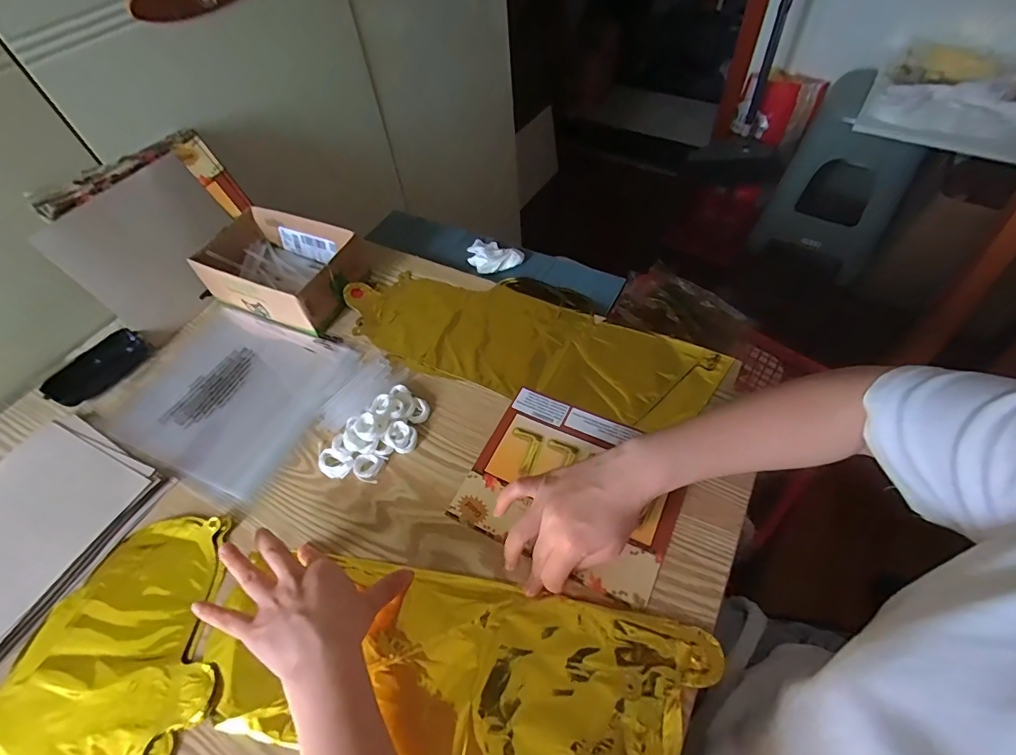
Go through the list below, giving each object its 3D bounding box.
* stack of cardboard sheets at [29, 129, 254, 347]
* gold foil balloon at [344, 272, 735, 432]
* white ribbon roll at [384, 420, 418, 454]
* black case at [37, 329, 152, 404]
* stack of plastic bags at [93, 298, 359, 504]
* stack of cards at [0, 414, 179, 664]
[{"bbox_3d":[-0.442,-0.187,0.609,0.038,0.180,0.231,4,50,36],"label":"stack of cardboard sheets"},{"bbox_3d":[0.014,-0.048,0.557,0.437,0.014,0.149,19,57,18],"label":"gold foil balloon"},{"bbox_3d":[-0.110,0.062,0.487,0.031,0.015,0.027,21,58,19],"label":"white ribbon roll"},{"bbox_3d":[-0.497,-0.012,0.572,0.054,0.027,0.107,18,57,17],"label":"black case"},{"bbox_3d":[-0.330,0.013,0.559,0.246,0.018,0.204,17,57,17],"label":"stack of plastic bags"},{"bbox_3d":[-0.469,0.145,0.456,0.182,0.013,0.201,21,58,19],"label":"stack of cards"}]

